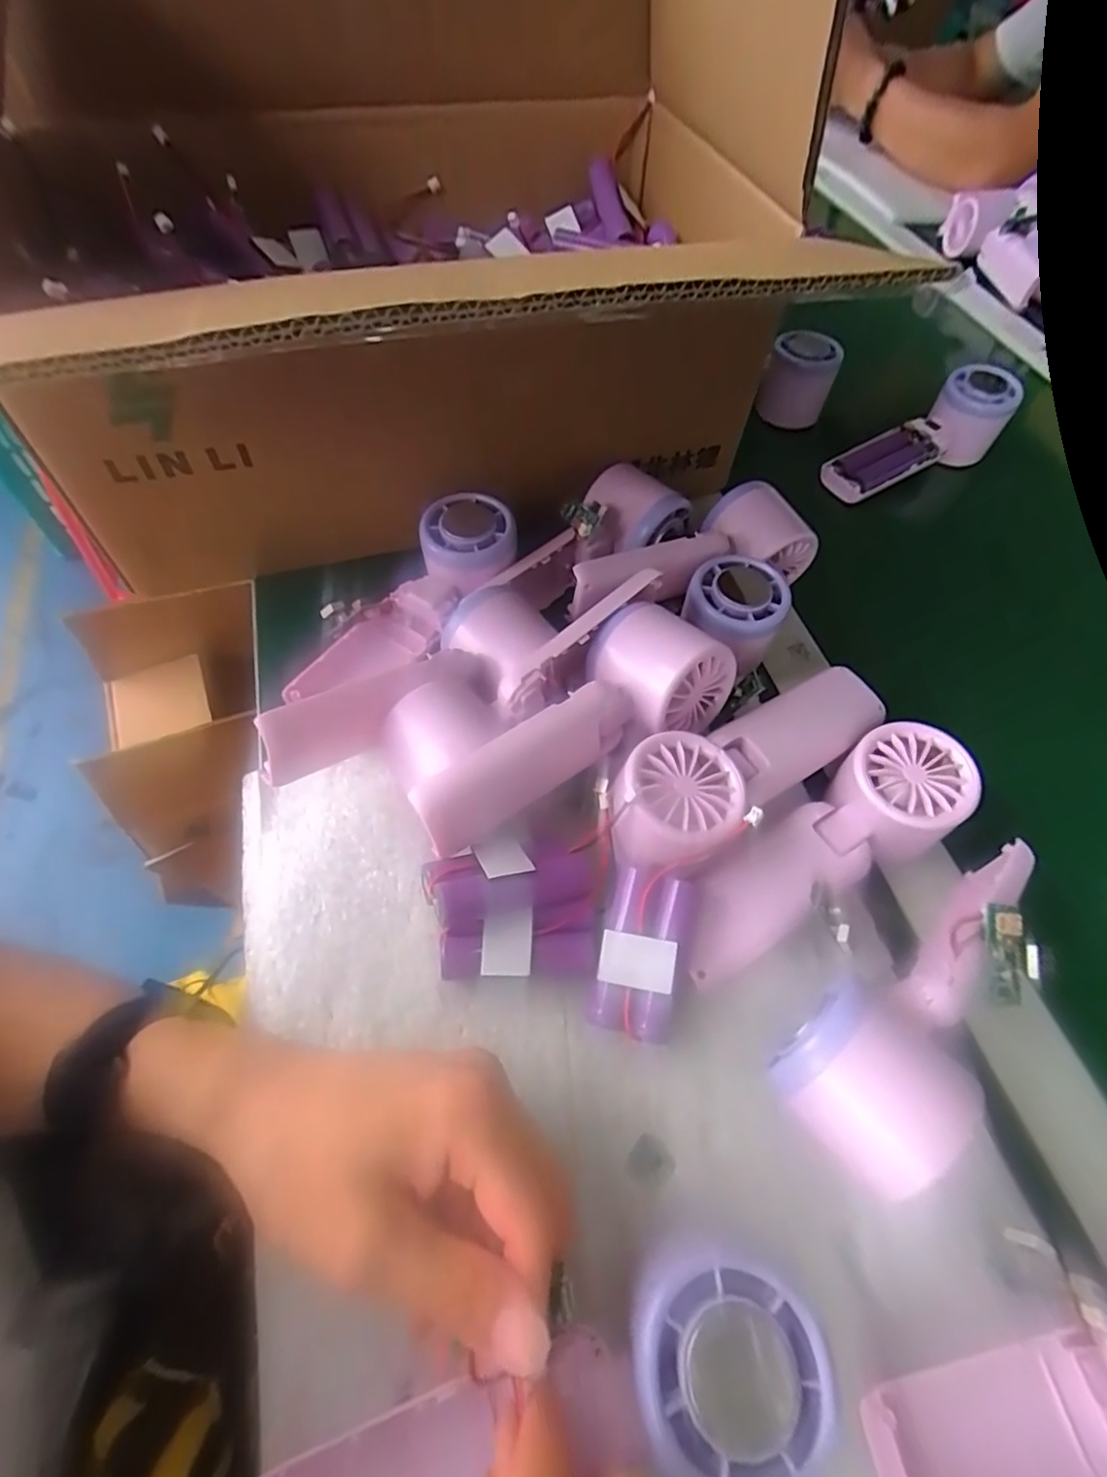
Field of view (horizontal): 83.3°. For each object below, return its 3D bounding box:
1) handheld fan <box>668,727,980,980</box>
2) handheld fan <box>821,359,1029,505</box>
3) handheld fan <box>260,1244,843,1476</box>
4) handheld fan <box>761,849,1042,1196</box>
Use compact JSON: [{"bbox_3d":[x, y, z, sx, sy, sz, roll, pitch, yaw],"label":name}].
[{"bbox_3d":[0.123,0.048,0.284,0.160,0.040,0.056,-28,63,-18],"label":"handheld fan"},{"bbox_3d":[0.290,-0.239,0.490,0.161,0.052,0.048,-25,62,-17],"label":"handheld fan"},{"bbox_3d":[-0.001,0.201,0.178,0.163,0.024,0.051,-24,60,1],"label":"handheld fan"},{"bbox_3d":[0.141,0.105,0.245,0.135,0.049,0.056,-37,66,-22],"label":"handheld fan"}]

